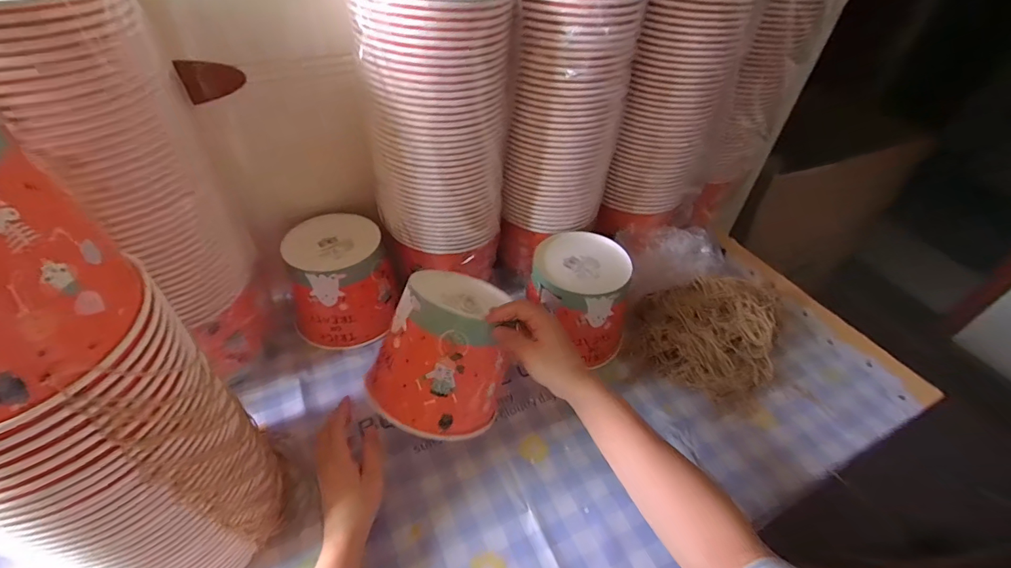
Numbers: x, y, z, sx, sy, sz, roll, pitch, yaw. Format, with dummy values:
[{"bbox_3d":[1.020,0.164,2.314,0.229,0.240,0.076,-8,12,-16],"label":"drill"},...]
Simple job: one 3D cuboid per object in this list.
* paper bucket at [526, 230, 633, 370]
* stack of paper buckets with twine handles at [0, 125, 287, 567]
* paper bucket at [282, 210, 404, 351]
[{"bbox_3d":[0.106,0.017,0.622,0.142,0.121,0.129,23,47,18],"label":"paper bucket"},{"bbox_3d":[-0.297,0.078,0.306,0.160,0.398,0.148,36,52,28],"label":"stack of paper buckets with twine handles"},{"bbox_3d":[-0.236,-0.007,0.634,0.137,0.122,0.148,2,45,-2],"label":"paper bucket"}]

